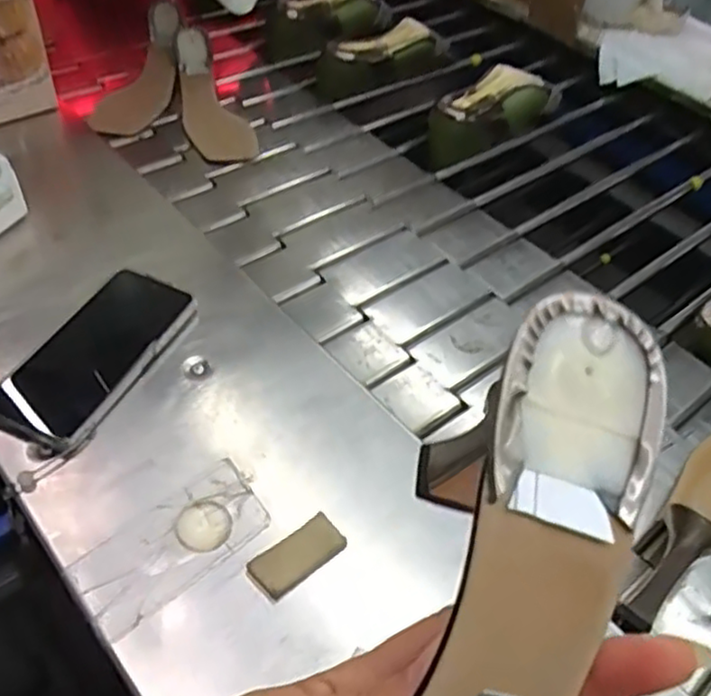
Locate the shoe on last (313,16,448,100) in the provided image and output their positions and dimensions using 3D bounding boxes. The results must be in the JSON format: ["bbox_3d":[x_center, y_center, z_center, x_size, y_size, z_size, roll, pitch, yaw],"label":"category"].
[{"bbox_3d":[0.035,-0.408,0.970,0.189,0.073,0.068,-19,54,-24],"label":"shoe on last"}]

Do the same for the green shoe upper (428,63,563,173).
[{"bbox_3d":[0.171,-0.300,0.890,0.208,0.070,0.080,-34,61,-32],"label":"green shoe upper"}]

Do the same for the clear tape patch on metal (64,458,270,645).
[{"bbox_3d":[-0.115,0.124,0.439,0.121,0.005,0.058,-32,58,-31],"label":"clear tape patch on metal"}]

